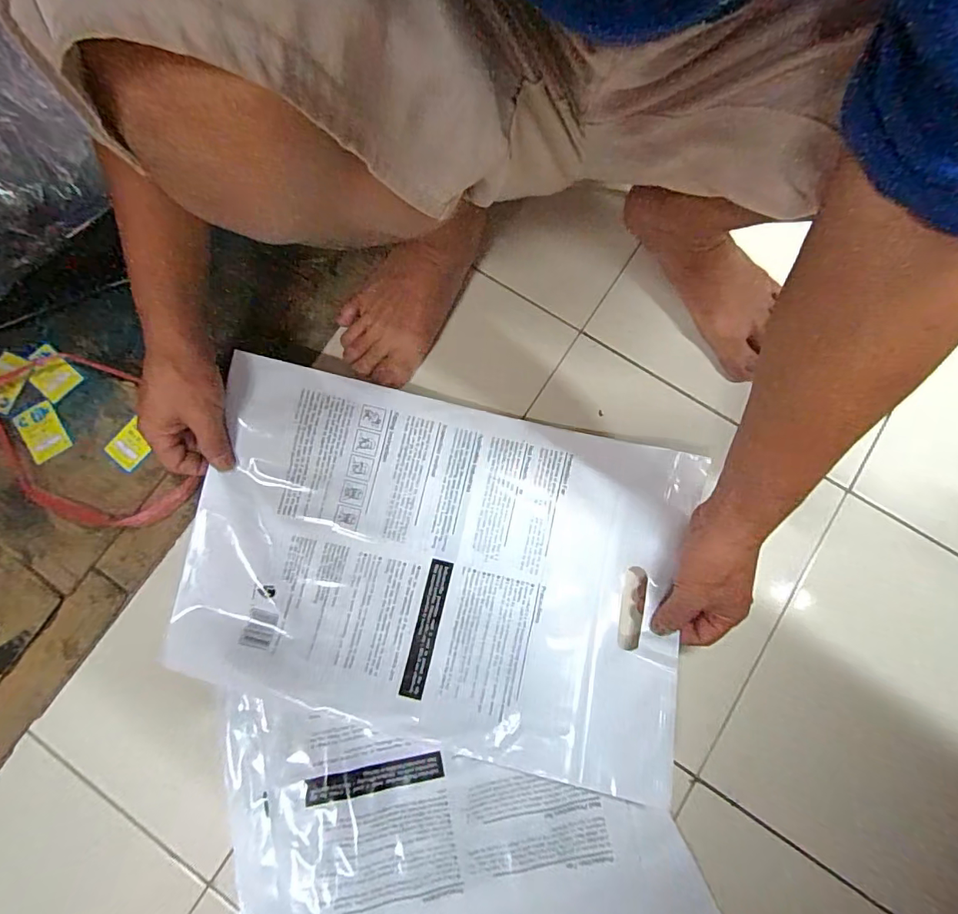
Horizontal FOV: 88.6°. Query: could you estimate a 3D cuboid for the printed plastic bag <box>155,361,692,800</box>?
[{"bbox_3d":[-0.040,0.095,0.436,0.426,0.051,0.294,11,79,4],"label":"printed plastic bag"}]

